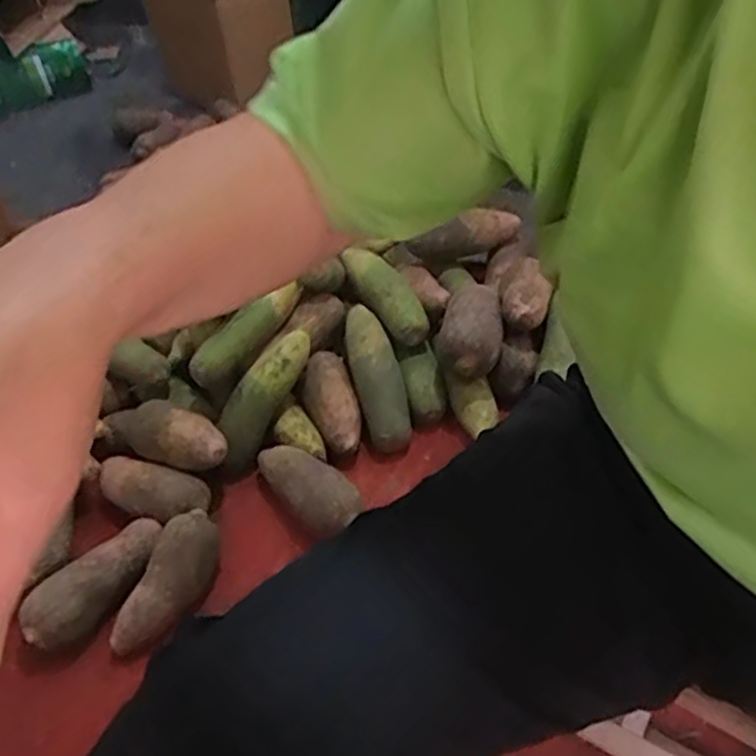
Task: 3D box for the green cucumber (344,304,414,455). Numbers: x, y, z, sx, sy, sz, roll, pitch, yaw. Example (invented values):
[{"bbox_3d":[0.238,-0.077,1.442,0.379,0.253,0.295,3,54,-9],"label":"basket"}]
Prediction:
[{"bbox_3d":[-0.003,-0.004,0.897,0.059,0.072,0.187,-13,62,-9],"label":"green cucumber"}]

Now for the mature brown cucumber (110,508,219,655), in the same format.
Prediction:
[{"bbox_3d":[-0.220,0.214,0.747,0.061,0.056,0.151,12,47,18],"label":"mature brown cucumber"}]

